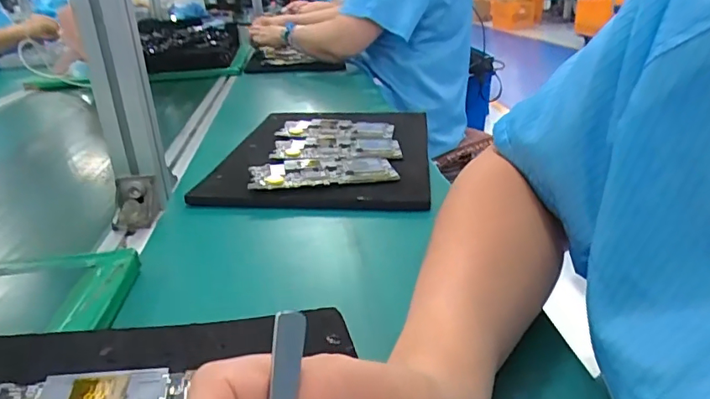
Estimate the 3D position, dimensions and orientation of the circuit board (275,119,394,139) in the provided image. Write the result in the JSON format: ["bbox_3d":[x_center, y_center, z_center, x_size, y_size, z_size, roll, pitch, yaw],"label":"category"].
[{"bbox_3d":[-0.026,-0.103,0.729,0.161,0.010,0.087,1,24,9],"label":"circuit board"}]

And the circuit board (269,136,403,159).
[{"bbox_3d":[-0.023,-0.067,0.654,0.161,0.008,0.091,-2,24,3],"label":"circuit board"}]

